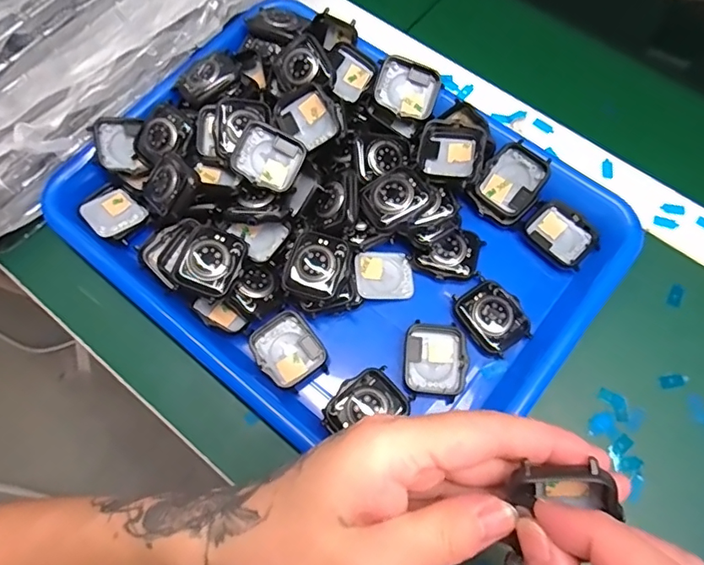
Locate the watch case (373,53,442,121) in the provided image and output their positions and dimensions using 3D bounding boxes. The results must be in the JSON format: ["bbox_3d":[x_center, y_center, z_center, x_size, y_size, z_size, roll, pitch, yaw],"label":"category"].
[{"bbox_3d":[0.038,-0.135,0.350,0.042,0.010,0.037,20,94,-6],"label":"watch case"}]

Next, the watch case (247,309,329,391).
[{"bbox_3d":[-0.040,0.044,0.314,0.038,0.010,0.046,-36,73,-11],"label":"watch case"}]

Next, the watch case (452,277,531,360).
[{"bbox_3d":[0.089,0.021,0.318,0.038,0.007,0.045,-35,72,-11],"label":"watch case"}]

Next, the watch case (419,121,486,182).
[{"bbox_3d":[0.065,-0.087,0.330,0.040,0.012,0.044,15,70,7],"label":"watch case"}]

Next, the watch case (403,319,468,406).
[{"bbox_3d":[0.051,0.049,0.313,0.039,0.010,0.045,4,70,3],"label":"watch case"}]

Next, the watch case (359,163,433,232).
[{"bbox_3d":[0.026,-0.056,0.317,0.039,0.013,0.037,-35,72,-11],"label":"watch case"}]

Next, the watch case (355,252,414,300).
[{"bbox_3d":[0.022,-0.005,0.331,0.036,0.009,0.034,-4,69,0],"label":"watch case"}]

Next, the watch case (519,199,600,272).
[{"bbox_3d":[0.140,-0.033,0.337,0.035,0.008,0.047,-41,74,-13],"label":"watch case"}]

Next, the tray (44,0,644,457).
[{"bbox_3d":[-0.011,-0.043,0.333,0.328,0.049,0.249,38,75,14],"label":"tray"}]

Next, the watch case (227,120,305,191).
[{"bbox_3d":[-0.055,-0.082,0.329,0.042,0.009,0.038,34,88,-9],"label":"watch case"}]

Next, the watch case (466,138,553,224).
[{"bbox_3d":[0.108,-0.067,0.340,0.040,0.008,0.050,39,105,9],"label":"watch case"}]

